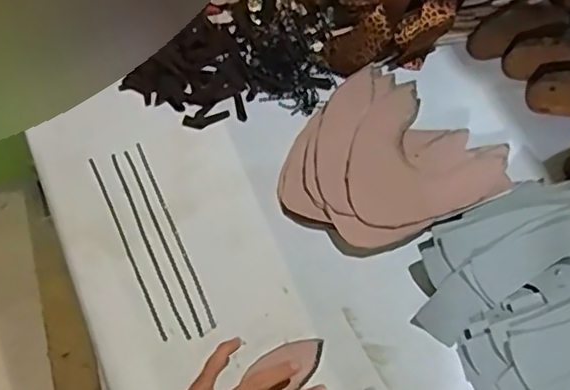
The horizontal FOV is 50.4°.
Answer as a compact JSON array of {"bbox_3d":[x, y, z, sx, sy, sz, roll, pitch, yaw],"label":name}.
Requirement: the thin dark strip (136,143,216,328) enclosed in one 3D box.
[{"bbox_3d":[-0.125,0.040,0.685,0.006,0.008,0.238,-23,68,-9],"label":"thin dark strip"}]

